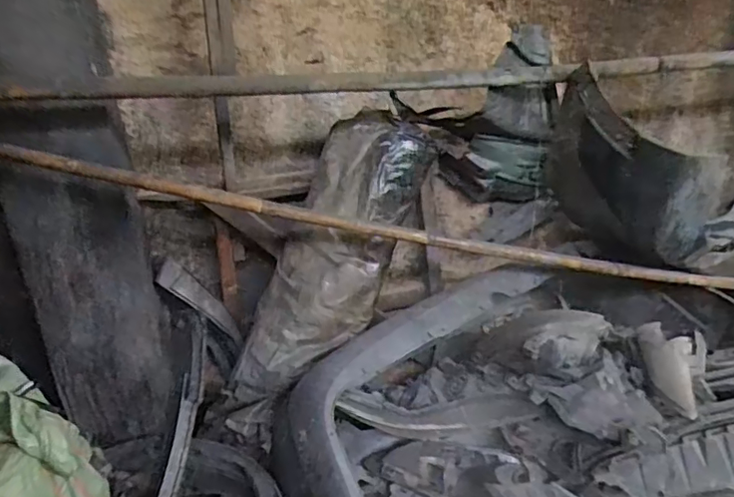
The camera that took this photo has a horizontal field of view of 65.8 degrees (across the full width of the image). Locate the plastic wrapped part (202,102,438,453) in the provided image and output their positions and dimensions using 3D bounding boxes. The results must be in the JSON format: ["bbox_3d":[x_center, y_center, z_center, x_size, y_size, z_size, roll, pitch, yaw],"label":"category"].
[{"bbox_3d":[-0.143,0.095,1.831,0.335,1.118,0.228,30,-4,-38],"label":"plastic wrapped part"}]

